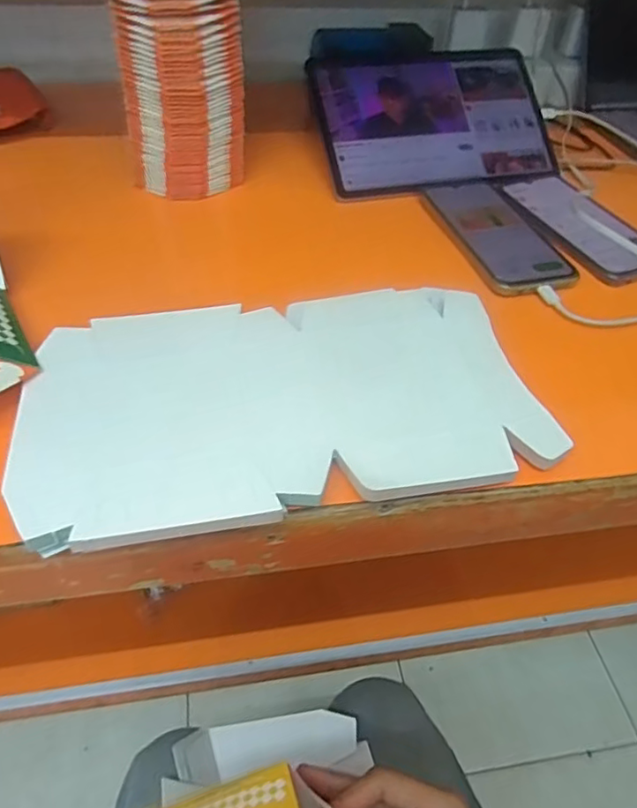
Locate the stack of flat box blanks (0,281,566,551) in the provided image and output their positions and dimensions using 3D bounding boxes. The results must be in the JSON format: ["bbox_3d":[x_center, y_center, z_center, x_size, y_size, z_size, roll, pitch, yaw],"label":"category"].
[{"bbox_3d":[-0.022,-0.011,0.370,0.311,0.009,0.183,-9,48,-11],"label":"stack of flat box blanks"}]

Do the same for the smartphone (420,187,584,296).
[{"bbox_3d":[0.165,-0.157,0.531,0.084,0.012,0.166,-12,49,-14],"label":"smartphone"}]

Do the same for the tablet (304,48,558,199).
[{"bbox_3d":[0.122,-0.306,0.610,0.250,0.010,0.165,-10,80,-11],"label":"tablet"}]

